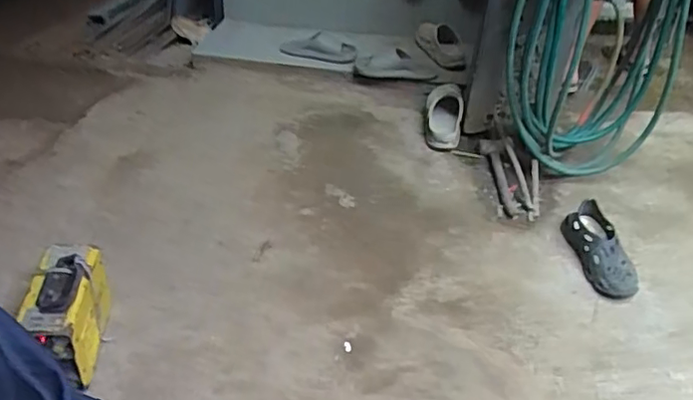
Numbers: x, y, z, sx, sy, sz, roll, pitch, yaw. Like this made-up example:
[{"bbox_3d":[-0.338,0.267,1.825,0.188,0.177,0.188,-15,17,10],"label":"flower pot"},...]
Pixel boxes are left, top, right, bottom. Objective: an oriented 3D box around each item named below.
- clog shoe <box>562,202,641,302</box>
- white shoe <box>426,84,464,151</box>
[{"bbox_3d":[0.616,0.123,1.405,0.104,0.079,0.268,-4,49,-7],"label":"clog shoe"},{"bbox_3d":[0.290,-0.254,1.715,0.110,0.084,0.233,6,54,6],"label":"white shoe"}]

